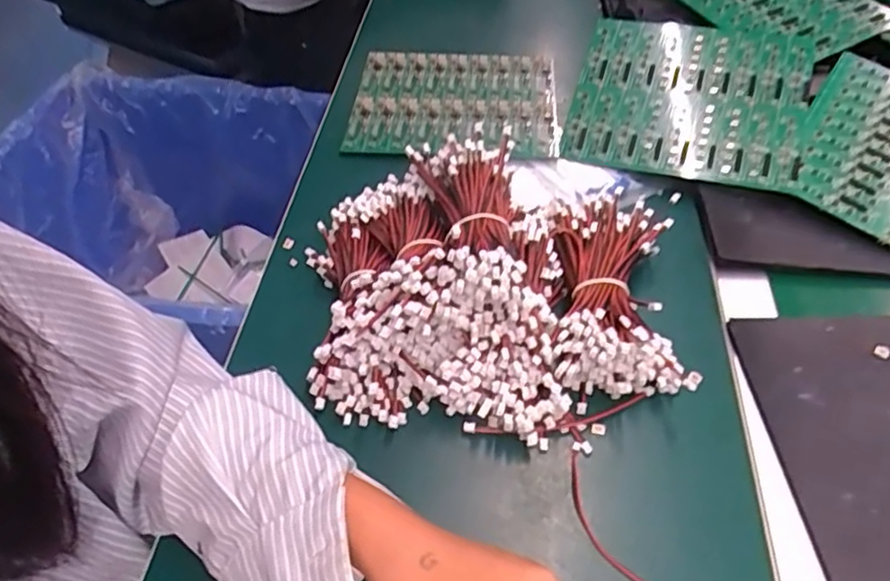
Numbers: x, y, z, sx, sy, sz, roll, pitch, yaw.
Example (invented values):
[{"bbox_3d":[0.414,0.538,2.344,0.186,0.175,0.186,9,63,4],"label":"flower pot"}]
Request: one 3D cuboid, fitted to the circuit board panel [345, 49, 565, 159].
[{"bbox_3d":[0.009,-0.191,0.640,0.204,0.017,0.167,3,51,4],"label":"circuit board panel"}]

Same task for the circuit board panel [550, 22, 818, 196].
[{"bbox_3d":[0.226,-0.180,0.595,0.204,0.015,0.179,15,75,19],"label":"circuit board panel"}]

